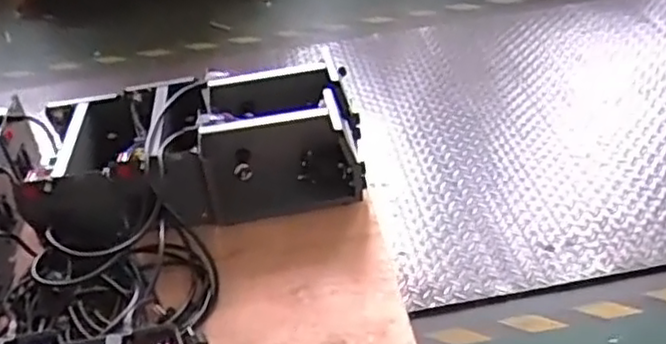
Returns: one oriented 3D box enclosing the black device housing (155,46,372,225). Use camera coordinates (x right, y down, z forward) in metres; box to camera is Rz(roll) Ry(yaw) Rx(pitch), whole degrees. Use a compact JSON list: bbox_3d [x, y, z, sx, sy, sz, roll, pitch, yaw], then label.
[{"bbox_3d":[-0.139,-0.061,1.377,0.373,0.160,0.297,-9,38,-3],"label":"black device housing"}]

